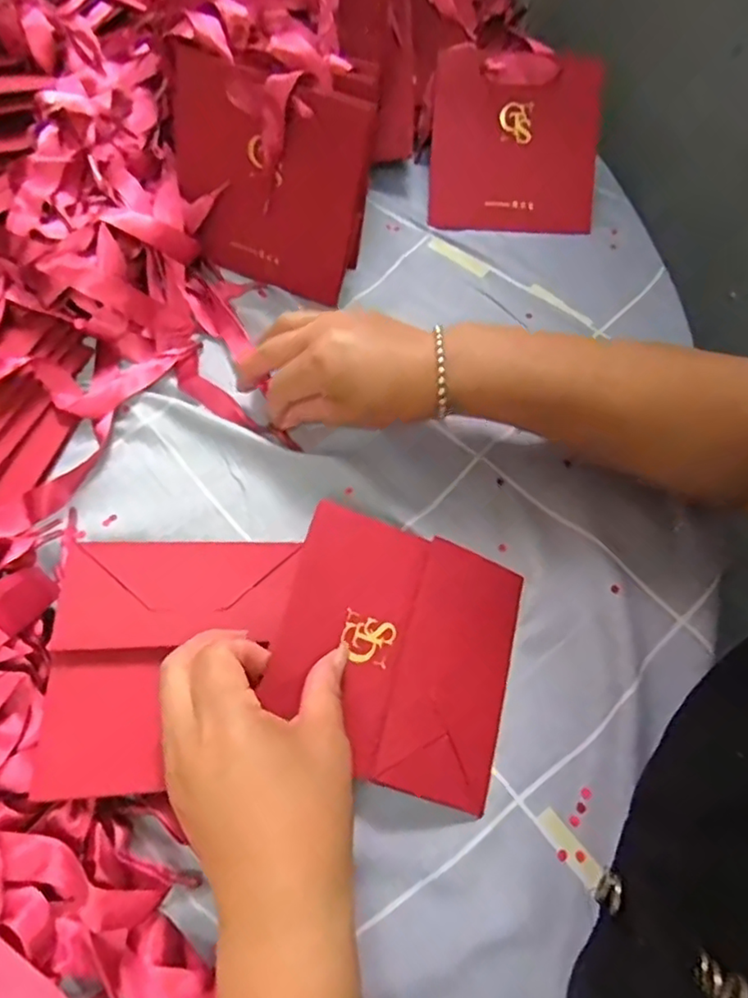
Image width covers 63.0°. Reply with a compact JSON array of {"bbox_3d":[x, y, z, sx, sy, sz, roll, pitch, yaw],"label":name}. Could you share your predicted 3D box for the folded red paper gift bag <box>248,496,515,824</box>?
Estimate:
[{"bbox_3d":[0.014,0.084,0.346,0.132,0.011,0.137,18,65,-3],"label":"folded red paper gift bag"}]

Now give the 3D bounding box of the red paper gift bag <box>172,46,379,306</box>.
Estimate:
[{"bbox_3d":[-0.079,-0.227,0.441,0.142,0.135,0.011,22,44,5],"label":"red paper gift bag"}]

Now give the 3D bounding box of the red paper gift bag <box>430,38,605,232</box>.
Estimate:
[{"bbox_3d":[0.118,-0.303,0.512,0.134,0.014,0.142,3,102,4],"label":"red paper gift bag"}]

